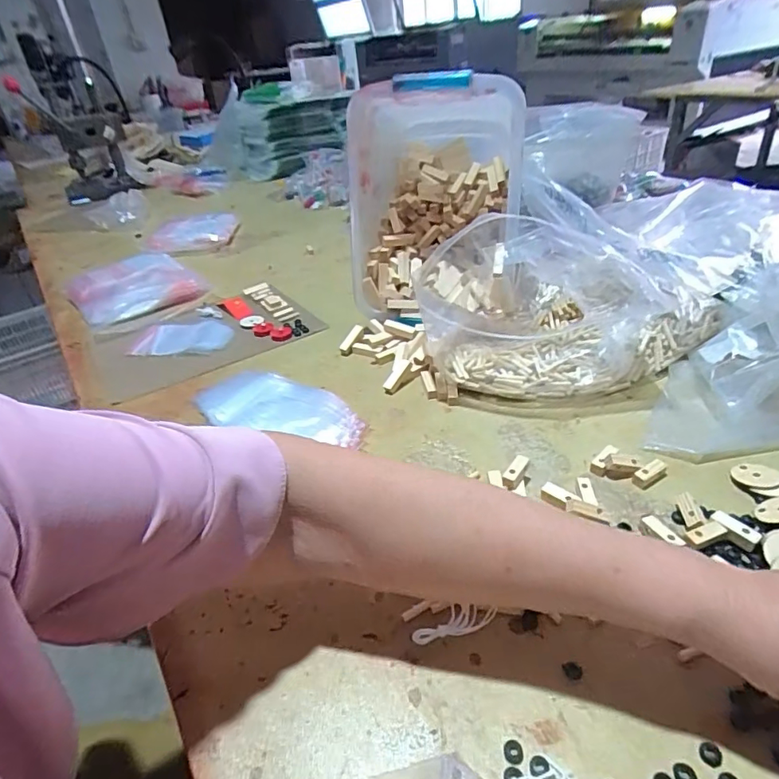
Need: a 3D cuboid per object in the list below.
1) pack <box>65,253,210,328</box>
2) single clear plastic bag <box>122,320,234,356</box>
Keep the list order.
[{"bbox_3d":[-0.417,-0.165,0.832,0.181,0.042,0.212,-30,41,-30],"label":"pack"},{"bbox_3d":[-0.290,-0.070,0.708,0.136,0.010,0.090,-6,35,1],"label":"single clear plastic bag"}]

